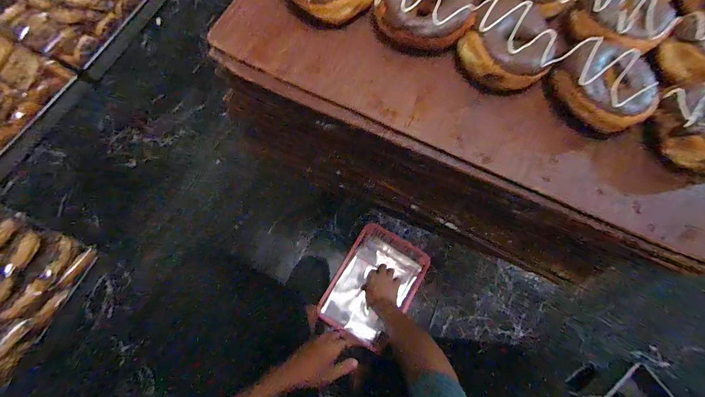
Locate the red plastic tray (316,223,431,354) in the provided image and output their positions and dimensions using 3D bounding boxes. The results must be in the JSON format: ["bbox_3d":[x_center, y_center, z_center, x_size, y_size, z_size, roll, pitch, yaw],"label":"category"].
[{"bbox_3d":[0.060,0.219,0.776,0.197,0.069,0.283,28,72,12],"label":"red plastic tray"}]

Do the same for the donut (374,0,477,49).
[{"bbox_3d":[0.075,-0.201,0.321,0.087,0.044,0.088,1,74,-2],"label":"donut"}]

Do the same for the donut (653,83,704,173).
[{"bbox_3d":[0.356,-0.071,0.294,0.091,0.039,0.092,-22,76,-8],"label":"donut"}]

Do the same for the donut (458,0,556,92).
[{"bbox_3d":[0.166,-0.160,0.317,0.094,0.039,0.097,31,75,6],"label":"donut"}]

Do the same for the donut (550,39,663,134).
[{"bbox_3d":[0.261,-0.113,0.309,0.093,0.037,0.089,1,74,-2],"label":"donut"}]

